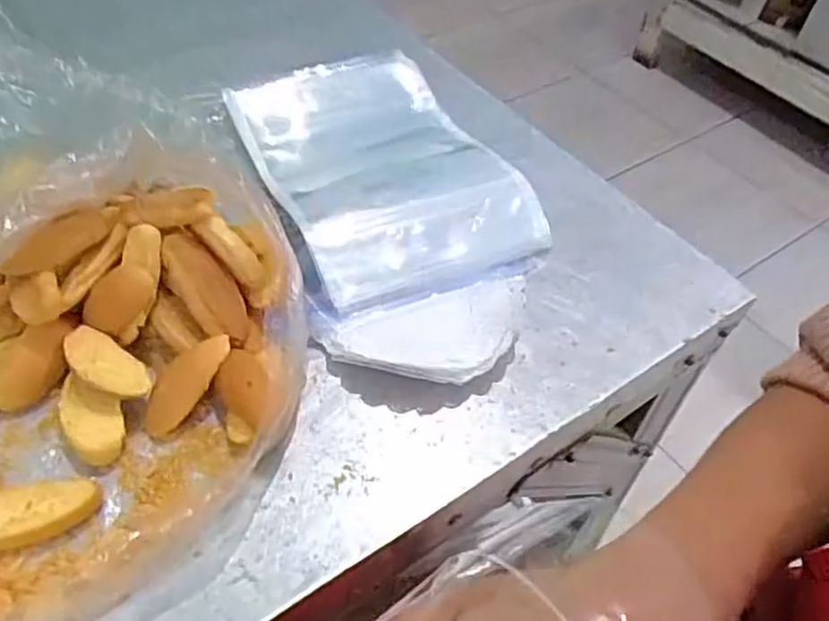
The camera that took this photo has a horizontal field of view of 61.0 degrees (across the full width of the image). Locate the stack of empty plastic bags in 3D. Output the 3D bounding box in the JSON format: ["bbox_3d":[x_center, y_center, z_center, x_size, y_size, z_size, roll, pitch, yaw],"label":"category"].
[{"bbox_3d":[-0.020,-0.109,0.618,0.202,0.042,0.392,-14,52,-16],"label":"stack of empty plastic bags"}]

